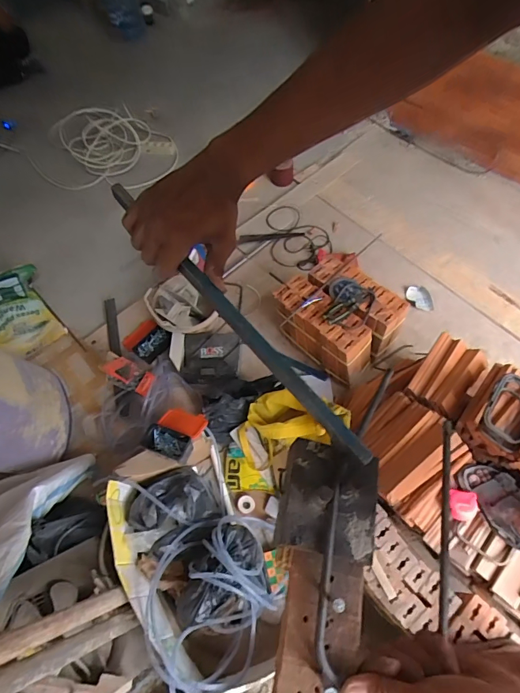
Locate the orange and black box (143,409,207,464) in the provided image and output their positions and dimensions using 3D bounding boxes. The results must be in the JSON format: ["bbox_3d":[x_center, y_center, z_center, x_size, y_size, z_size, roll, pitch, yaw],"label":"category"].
[{"bbox_3d":[-0.255,0.250,1.197,0.153,0.051,0.154,17,63,13],"label":"orange and black box"}]

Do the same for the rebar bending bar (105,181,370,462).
[{"bbox_3d":[-0.033,-0.036,0.394,0.014,0.015,0.374,-38,75,-17],"label":"rebar bending bar"}]

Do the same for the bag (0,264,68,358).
[{"bbox_3d":[-0.964,-0.150,1.594,0.254,0.124,0.357,-32,63,-14],"label":"bag"}]

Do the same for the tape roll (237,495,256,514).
[{"bbox_3d":[-0.041,0.484,1.242,0.053,0.015,0.049,-5,60,1],"label":"tape roll"}]

